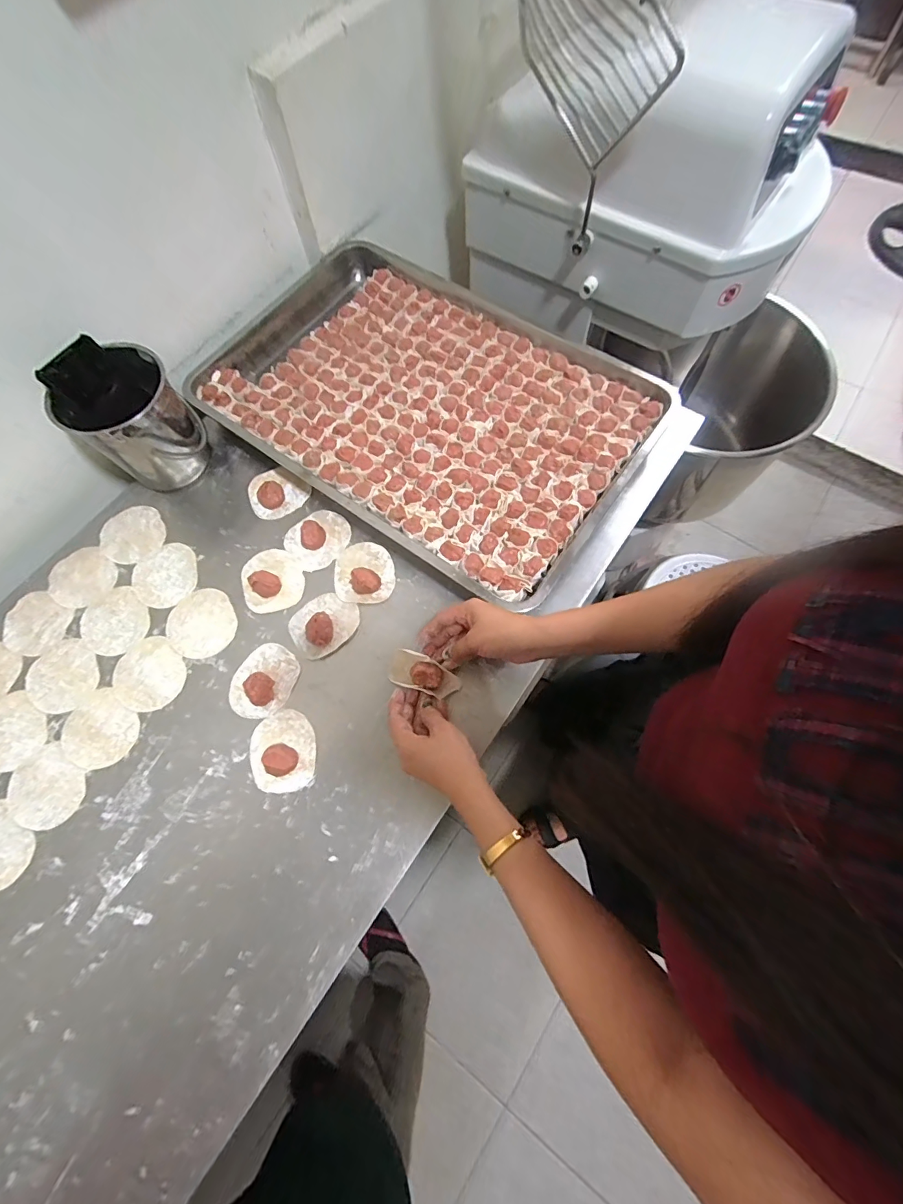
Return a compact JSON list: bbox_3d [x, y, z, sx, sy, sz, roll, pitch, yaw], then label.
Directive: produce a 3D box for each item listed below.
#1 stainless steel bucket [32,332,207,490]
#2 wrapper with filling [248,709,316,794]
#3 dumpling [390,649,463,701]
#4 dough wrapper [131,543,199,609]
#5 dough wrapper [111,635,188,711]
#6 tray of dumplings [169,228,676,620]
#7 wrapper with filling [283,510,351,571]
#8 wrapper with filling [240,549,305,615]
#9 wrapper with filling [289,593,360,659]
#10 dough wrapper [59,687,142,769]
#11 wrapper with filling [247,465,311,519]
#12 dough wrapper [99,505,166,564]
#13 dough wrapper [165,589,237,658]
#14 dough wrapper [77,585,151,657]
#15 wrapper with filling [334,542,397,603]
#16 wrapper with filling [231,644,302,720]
[{"bbox_3d":[-0.390,-0.225,0.570,0.124,0.151,0.128,-1,70,2],"label":"stainless steel bucket"},{"bbox_3d":[-0.188,0.161,0.491,0.071,0.024,0.084,-12,70,-2],"label":"wrapper with filling"},{"bbox_3d":[-0.035,0.081,0.507,0.085,0.032,0.035,20,71,15],"label":"dumpling"},{"bbox_3d":[-0.368,-0.035,0.582,0.081,0.004,0.082,-1,70,2],"label":"dough wrapper"},{"bbox_3d":[-0.362,0.087,0.537,0.080,0.004,0.087,-1,70,2],"label":"dough wrapper"},{"bbox_3d":[-0.051,-0.286,0.642,0.616,0.048,0.394,35,75,14],"label":"tray of dumplings"},{"bbox_3d":[-0.174,-0.085,0.583,0.081,0.023,0.071,-38,73,-11],"label":"wrapper with filling"},{"bbox_3d":[-0.228,-0.031,0.567,0.075,0.017,0.084,-21,70,-6],"label":"wrapper with filling"},{"bbox_3d":[-0.156,0.023,0.542,0.082,0.021,0.066,-42,74,-12],"label":"wrapper with filling"},{"bbox_3d":[-0.404,0.149,0.517,0.087,0.004,0.077,35,75,13],"label":"dough wrapper"},{"bbox_3d":[-0.239,-0.152,0.617,0.078,0.013,0.077,-1,70,2],"label":"wrapper with filling"},{"bbox_3d":[-0.429,-0.091,0.605,0.083,0.004,0.084,-1,70,2],"label":"dough wrapper"},{"bbox_3d":[-0.311,0.028,0.560,0.083,0.004,0.088,-1,70,2],"label":"dough wrapper"},{"bbox_3d":[-0.421,0.025,0.564,0.089,0.004,0.078,41,76,15],"label":"dough wrapper"},{"bbox_3d":[-0.110,-0.041,0.565,0.074,0.019,0.082,-3,70,1],"label":"wrapper with filling"},{"bbox_3d":[-0.219,0.089,0.518,0.070,0.025,0.085,27,73,11],"label":"wrapper with filling"}]

